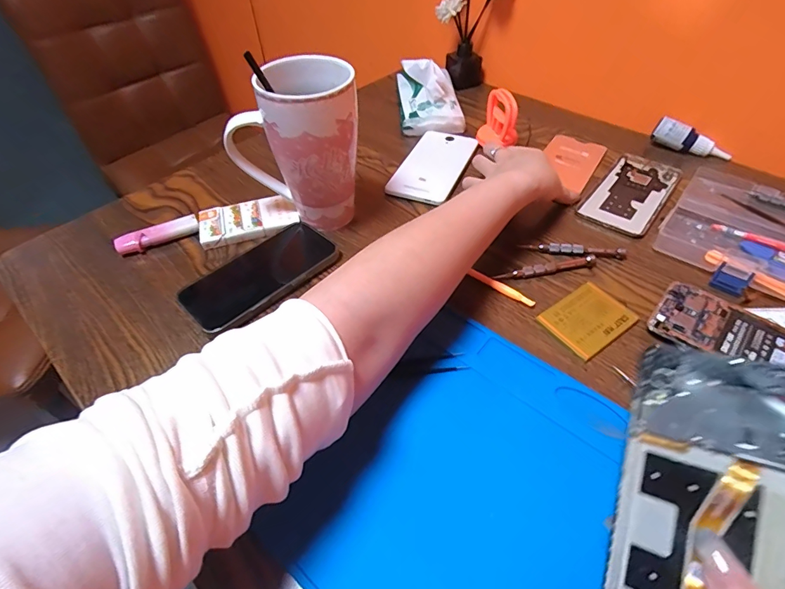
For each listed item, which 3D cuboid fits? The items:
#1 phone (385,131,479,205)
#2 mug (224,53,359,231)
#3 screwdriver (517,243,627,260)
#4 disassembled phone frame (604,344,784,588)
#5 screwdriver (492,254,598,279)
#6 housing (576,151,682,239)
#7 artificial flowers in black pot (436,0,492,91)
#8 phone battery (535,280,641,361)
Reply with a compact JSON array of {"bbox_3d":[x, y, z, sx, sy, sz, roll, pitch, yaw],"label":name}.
[{"bbox_3d":[0.053,-0.165,0.537,0.079,0.011,0.155,17,51,15],"label":"phone"},{"bbox_3d":[-0.092,-0.138,0.418,0.120,0.153,0.087,-23,52,-18],"label":"mug"},{"bbox_3d":[0.185,-0.045,0.430,0.103,0.011,0.011,6,49,7],"label":"screwdriver"},{"bbox_3d":[0.144,0.104,0.195,0.069,0.005,0.150,10,85,38],"label":"disassembled phone frame"},{"bbox_3d":[0.150,-0.026,0.413,0.104,0.008,0.012,-10,49,-8],"label":"screwdriver"},{"bbox_3d":[0.283,-0.122,0.499,0.074,0.007,0.155,31,56,25],"label":"housing"},{"bbox_3d":[0.120,-0.415,0.663,0.104,0.157,0.064,5,49,6],"label":"artificial flowers in black pot"},{"bbox_3d":[0.174,0.022,0.374,0.075,0.007,0.055,-28,54,-22],"label":"phone battery"}]

